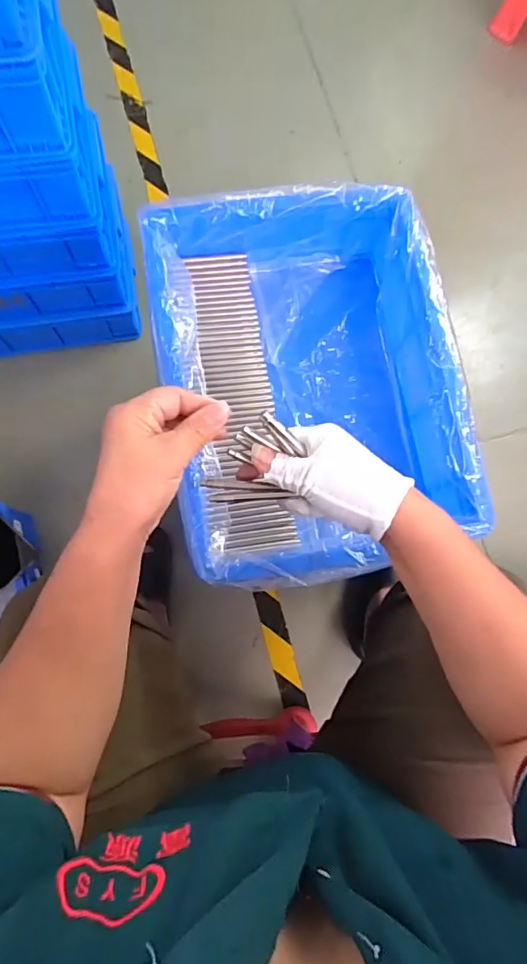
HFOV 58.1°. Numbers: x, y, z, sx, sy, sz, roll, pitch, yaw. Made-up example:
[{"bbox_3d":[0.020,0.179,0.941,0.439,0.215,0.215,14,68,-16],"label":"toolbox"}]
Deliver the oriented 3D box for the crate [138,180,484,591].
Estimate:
[{"bbox_3d":[0.054,-0.109,0.548,0.322,0.126,0.425,-9,80,-7],"label":"crate"}]

